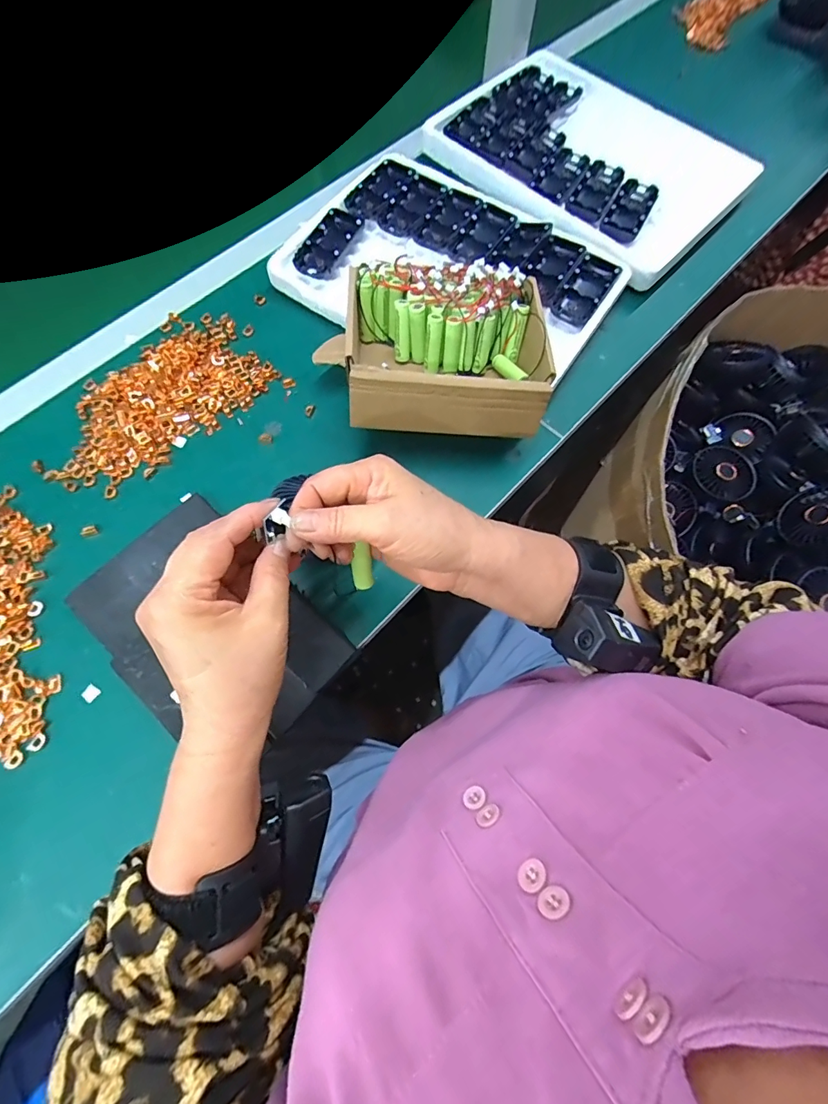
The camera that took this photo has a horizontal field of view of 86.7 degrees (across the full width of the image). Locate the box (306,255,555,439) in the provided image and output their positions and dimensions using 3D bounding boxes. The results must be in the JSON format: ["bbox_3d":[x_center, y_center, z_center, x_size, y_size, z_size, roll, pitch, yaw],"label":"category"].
[{"bbox_3d":[0.031,-0.183,0.397,0.169,0.068,0.150,1,71,-1],"label":"box"}]

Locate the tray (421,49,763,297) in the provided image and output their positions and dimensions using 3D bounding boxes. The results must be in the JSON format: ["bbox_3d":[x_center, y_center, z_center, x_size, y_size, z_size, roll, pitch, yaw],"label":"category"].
[{"bbox_3d":[0.203,-0.479,0.533,0.226,0.032,0.351,-42,76,-14],"label":"tray"}]

